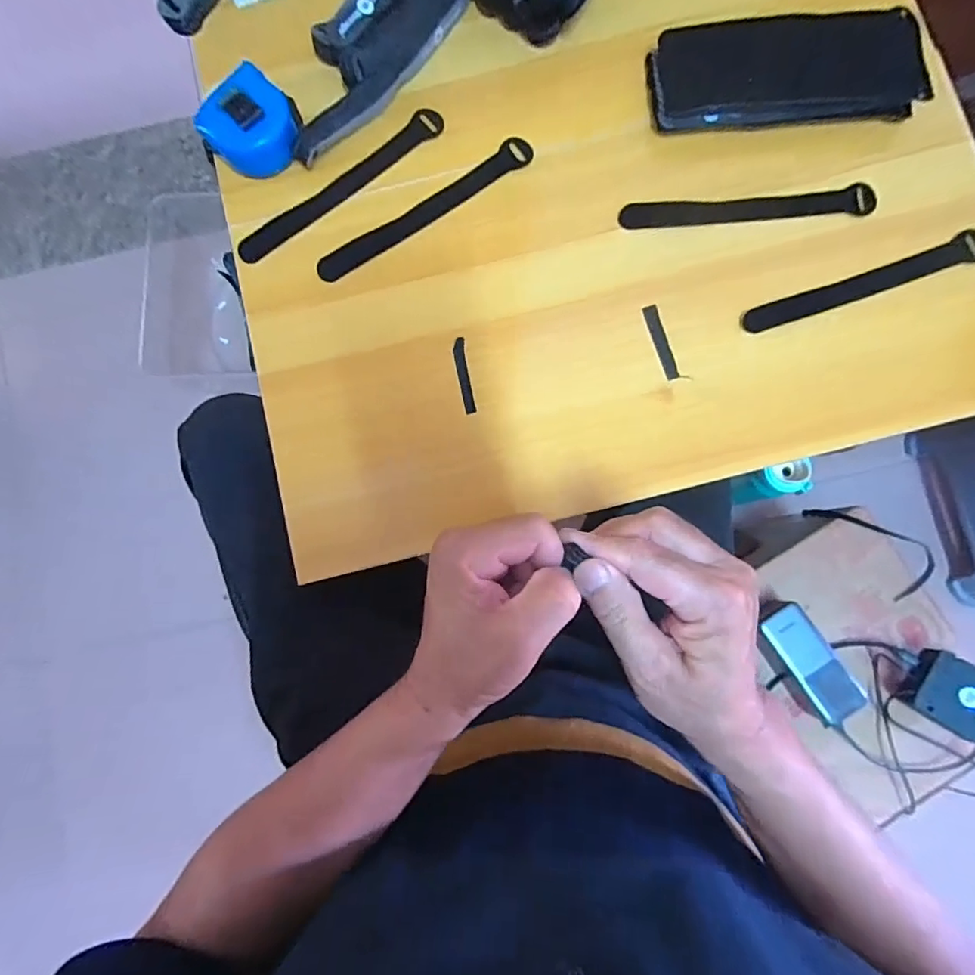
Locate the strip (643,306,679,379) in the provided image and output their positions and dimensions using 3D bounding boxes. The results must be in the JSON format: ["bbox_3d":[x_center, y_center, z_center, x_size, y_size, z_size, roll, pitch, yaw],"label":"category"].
[{"bbox_3d":[0.136,-0.113,0.412,0.010,0.004,0.061,-17,80,3],"label":"strip"}]

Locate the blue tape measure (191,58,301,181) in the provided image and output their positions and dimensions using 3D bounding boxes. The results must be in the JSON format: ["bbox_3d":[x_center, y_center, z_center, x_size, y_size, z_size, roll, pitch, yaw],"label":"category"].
[{"bbox_3d":[-0.187,-0.290,0.423,0.070,0.040,0.069,27,85,5],"label":"blue tape measure"}]

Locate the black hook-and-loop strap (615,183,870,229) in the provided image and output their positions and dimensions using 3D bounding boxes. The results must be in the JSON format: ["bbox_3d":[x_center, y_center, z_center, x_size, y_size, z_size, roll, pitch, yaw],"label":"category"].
[{"bbox_3d":[0.205,-0.222,0.422,0.194,0.008,0.021,-3,83,2],"label":"black hook-and-loop strap"}]

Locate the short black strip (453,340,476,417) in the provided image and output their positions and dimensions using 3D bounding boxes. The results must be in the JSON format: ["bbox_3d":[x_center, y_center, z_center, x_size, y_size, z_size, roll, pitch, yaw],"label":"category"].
[{"bbox_3d":[-0.018,-0.087,0.413,0.009,0.004,0.061,-10,84,4],"label":"short black strip"}]

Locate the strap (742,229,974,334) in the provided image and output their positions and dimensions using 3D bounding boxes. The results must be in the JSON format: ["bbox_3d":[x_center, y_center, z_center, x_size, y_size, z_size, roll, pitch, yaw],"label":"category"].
[{"bbox_3d":[0.291,-0.158,0.410,0.191,0.008,0.023,-18,83,0],"label":"strap"}]

